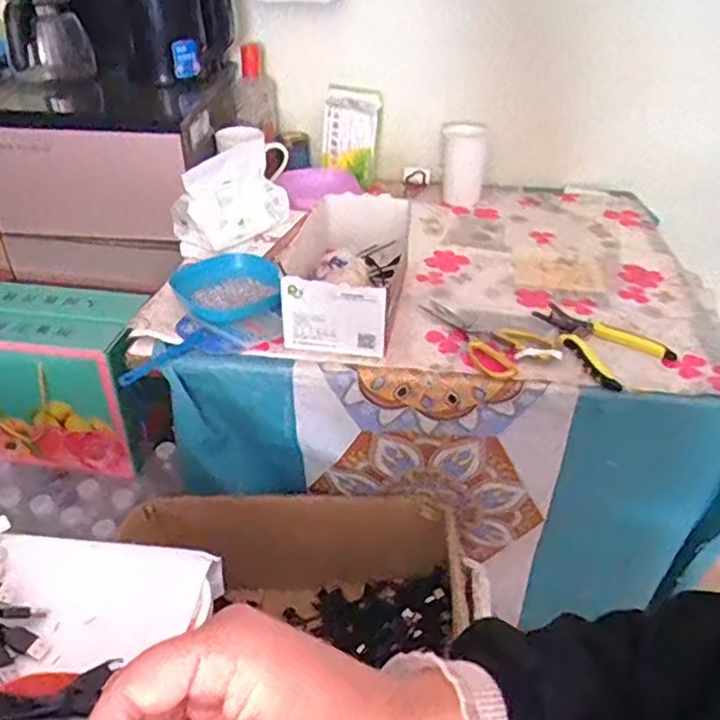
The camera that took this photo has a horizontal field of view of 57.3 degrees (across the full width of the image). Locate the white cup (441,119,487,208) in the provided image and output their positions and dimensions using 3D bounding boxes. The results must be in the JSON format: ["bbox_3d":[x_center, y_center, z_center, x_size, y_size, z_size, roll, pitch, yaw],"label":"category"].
[{"bbox_3d":[0.172,-0.332,1.112,0.076,0.135,0.061,4,36,3],"label":"white cup"}]

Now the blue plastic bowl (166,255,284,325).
[{"bbox_3d":[-0.168,-0.097,0.865,0.133,0.030,0.123,1,36,-1],"label":"blue plastic bowl"}]

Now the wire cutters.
[{"bbox_3d":[0.285,-0.025,0.803,0.130,0.020,0.151,-23,43,-30],"label":"wire cutters"}]

